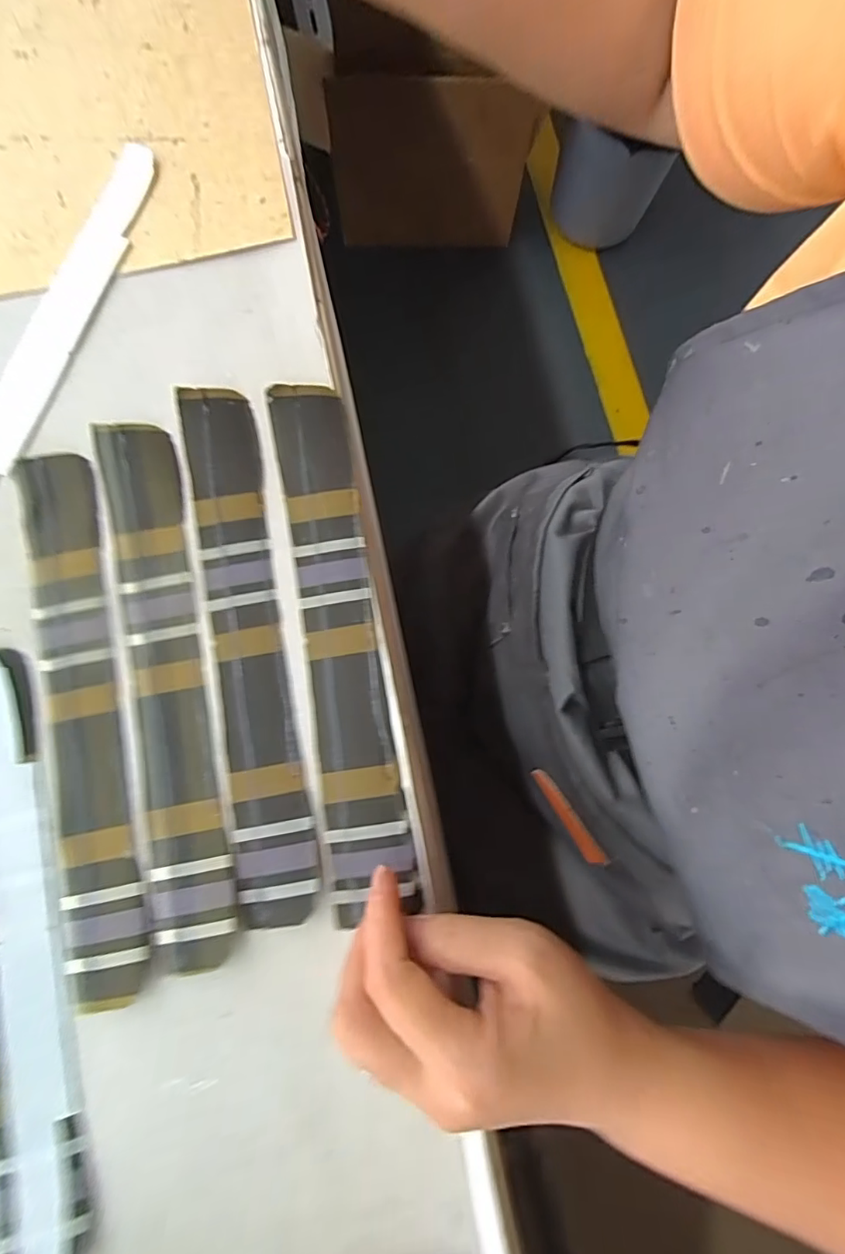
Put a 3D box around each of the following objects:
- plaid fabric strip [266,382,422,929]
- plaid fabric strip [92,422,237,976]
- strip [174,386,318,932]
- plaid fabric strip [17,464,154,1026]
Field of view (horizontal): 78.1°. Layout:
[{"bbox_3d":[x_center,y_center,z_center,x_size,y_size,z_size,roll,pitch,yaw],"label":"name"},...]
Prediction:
[{"bbox_3d":[-0.041,0.001,0.253,0.037,0.006,0.254,-9,81,-3],"label":"plaid fabric strip"},{"bbox_3d":[-0.124,0.023,0.249,0.037,0.008,0.256,-12,80,-3],"label":"plaid fabric strip"},{"bbox_3d":[-0.087,0.004,0.254,0.038,0.009,0.257,-11,81,-2],"label":"strip"},{"bbox_3d":[-0.162,0.037,0.249,0.037,0.007,0.257,-12,80,-3],"label":"plaid fabric strip"}]

